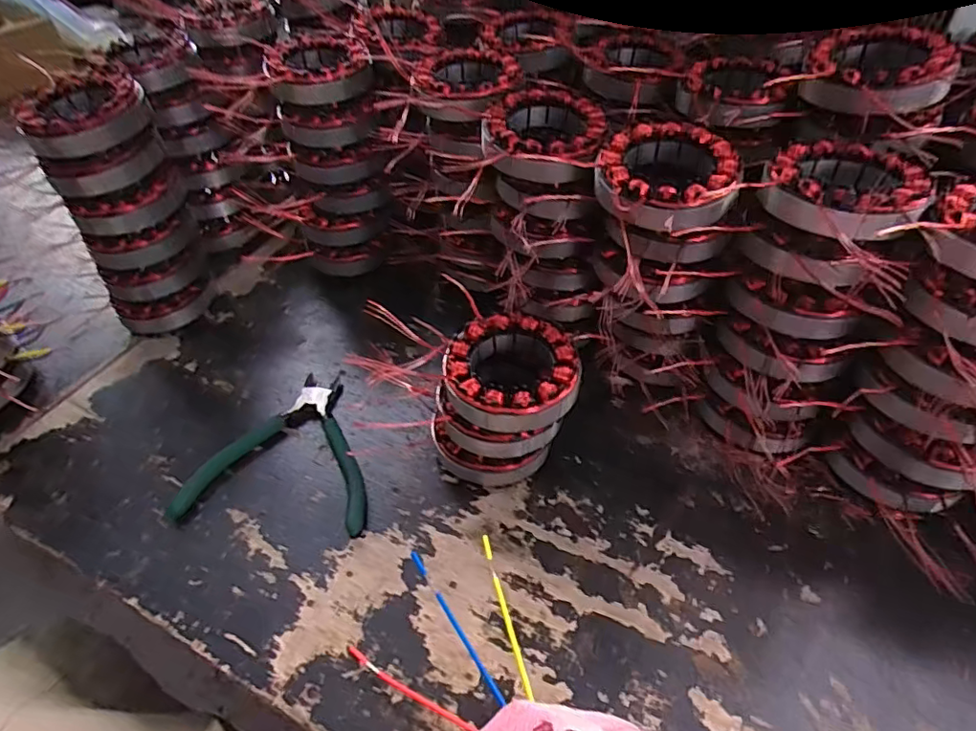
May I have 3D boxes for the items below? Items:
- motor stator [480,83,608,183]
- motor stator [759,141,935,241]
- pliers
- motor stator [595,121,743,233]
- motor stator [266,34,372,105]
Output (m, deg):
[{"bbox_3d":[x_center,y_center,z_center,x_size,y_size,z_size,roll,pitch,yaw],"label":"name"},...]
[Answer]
[{"bbox_3d":[0.040,-0.159,0.392,0.078,0.033,0.091,11,50,14],"label":"motor stator"},{"bbox_3d":[0.211,-0.106,0.329,0.083,0.024,0.083,-2,48,3],"label":"motor stator"},{"bbox_3d":[-0.148,0.058,0.431,0.135,0.013,0.139,2,48,6],"label":"pliers"},{"bbox_3d":[0.113,-0.119,0.354,0.084,0.029,0.085,19,53,21],"label":"motor stator"},{"bbox_3d":[-0.141,-0.254,0.478,0.081,0.028,0.081,-14,49,-8],"label":"motor stator"}]

